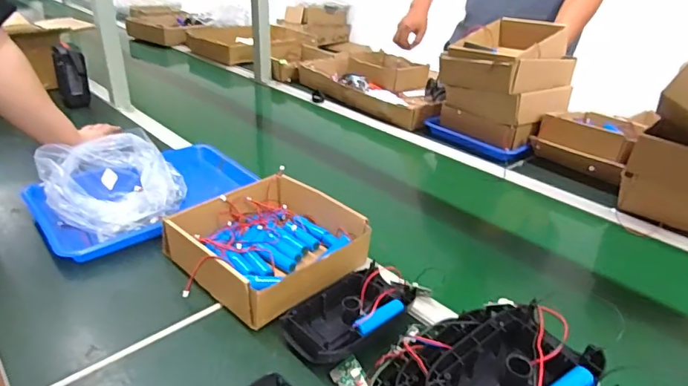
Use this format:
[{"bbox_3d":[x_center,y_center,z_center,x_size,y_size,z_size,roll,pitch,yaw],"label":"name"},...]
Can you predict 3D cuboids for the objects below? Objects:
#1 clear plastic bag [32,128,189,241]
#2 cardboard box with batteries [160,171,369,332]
[{"bbox_3d":[-0.362,-0.017,0.766,0.193,0.100,0.190,-9,30,-20],"label":"clear plastic bag"},{"bbox_3d":[-0.106,0.072,0.676,0.226,0.073,0.227,-22,37,-38],"label":"cardboard box with batteries"}]

